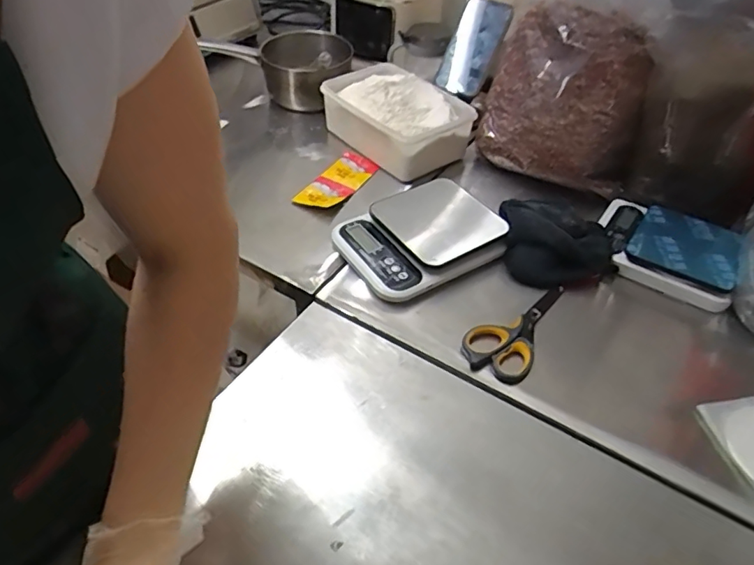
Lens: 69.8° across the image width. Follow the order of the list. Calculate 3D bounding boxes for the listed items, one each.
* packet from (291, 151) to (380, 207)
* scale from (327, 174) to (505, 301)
[{"bbox_3d":[-0.061,-0.148,0.799,0.066,0.018,0.141,24,49,21],"label":"packet"},{"bbox_3d":[0.055,-0.056,0.696,0.193,0.042,0.147,-24,50,-24],"label":"scale"}]

